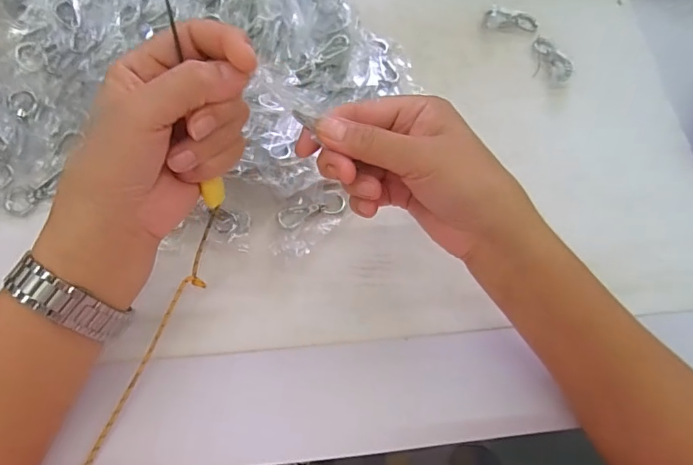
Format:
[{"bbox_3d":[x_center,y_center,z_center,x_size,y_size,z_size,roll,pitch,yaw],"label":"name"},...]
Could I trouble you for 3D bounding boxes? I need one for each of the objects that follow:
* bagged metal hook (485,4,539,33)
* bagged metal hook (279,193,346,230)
[{"bbox_3d":[0.163,-0.209,0.466,0.054,0.015,0.022,0,70,-6],"label":"bagged metal hook"},{"bbox_3d":[-0.028,-0.017,0.384,0.055,0.004,0.017,-19,73,-12],"label":"bagged metal hook"}]

